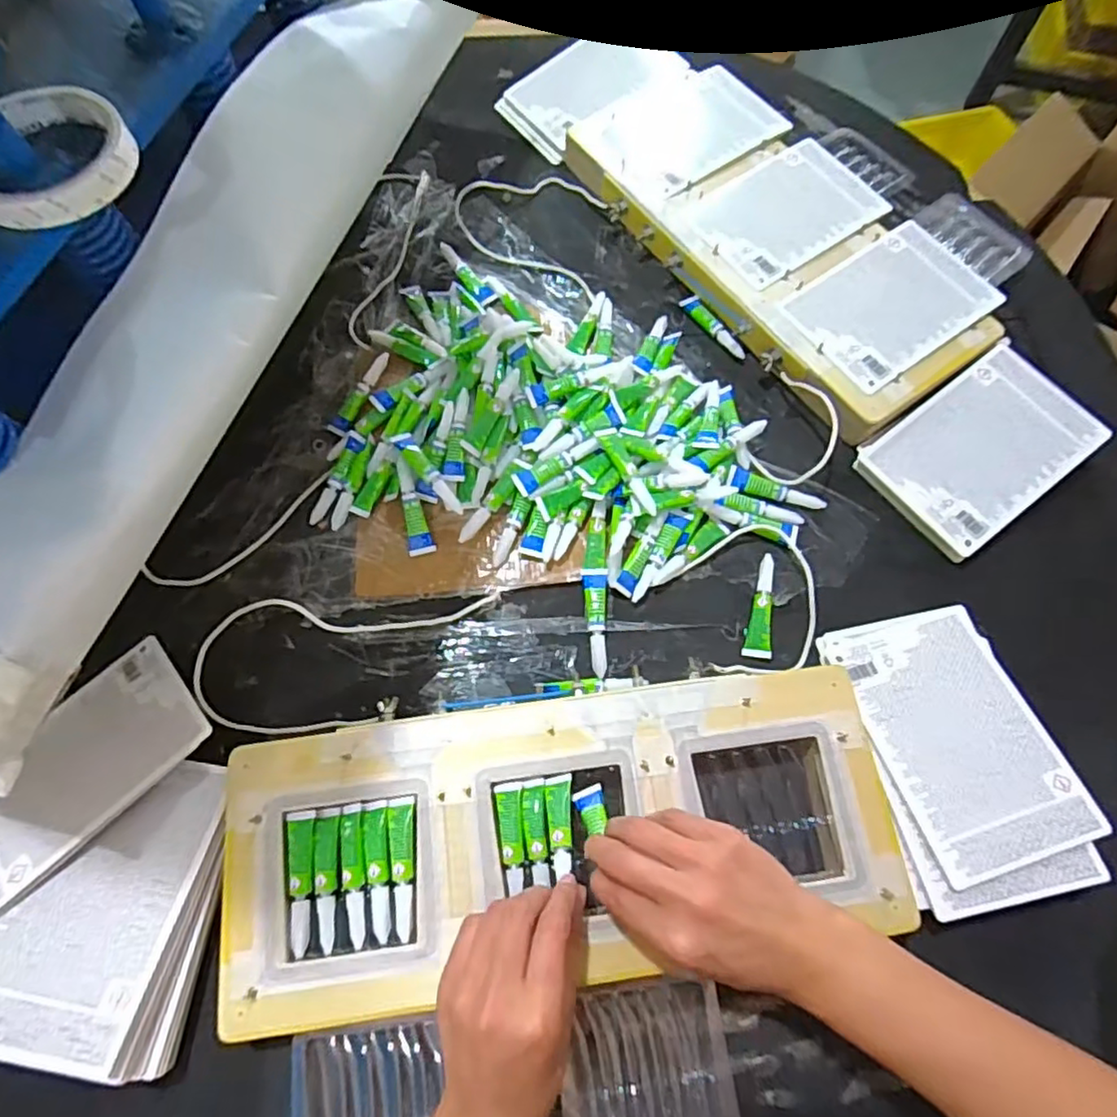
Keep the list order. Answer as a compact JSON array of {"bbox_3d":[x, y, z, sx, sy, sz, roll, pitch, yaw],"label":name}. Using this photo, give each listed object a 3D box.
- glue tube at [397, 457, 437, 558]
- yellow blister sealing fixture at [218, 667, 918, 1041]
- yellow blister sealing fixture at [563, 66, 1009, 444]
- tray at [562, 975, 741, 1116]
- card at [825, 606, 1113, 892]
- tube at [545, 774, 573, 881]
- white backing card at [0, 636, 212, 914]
[{"bbox_3d":[-0.118,-0.042,0.520,0.020,0.008,0.079,-14,85,-5],"label":"glue tube"},{"bbox_3d":[0.002,0.173,0.415,0.420,0.026,0.165,-9,68,-4],"label":"yellow blister sealing fixture"},{"bbox_3d":[0.204,-0.309,0.617,0.200,0.042,0.423,-35,72,-13],"label":"yellow blister sealing fixture"},{"bbox_3d":[0.053,0.316,0.392,0.102,0.011,0.097,-8,68,-3],"label":"tray"},{"bbox_3d":[0.278,0.120,0.450,0.113,0.007,0.172,-15,61,-5],"label":"card"},{"bbox_3d":[0.001,0.168,0.410,0.017,0.010,0.062,-3,45,-1],"label":"tube"},{"bbox_3d":[-0.330,0.143,0.438,0.112,0.010,0.168,36,70,31],"label":"white backing card"}]

